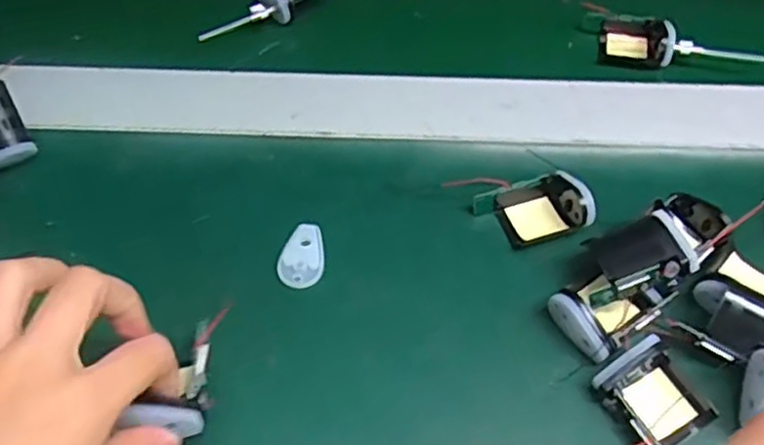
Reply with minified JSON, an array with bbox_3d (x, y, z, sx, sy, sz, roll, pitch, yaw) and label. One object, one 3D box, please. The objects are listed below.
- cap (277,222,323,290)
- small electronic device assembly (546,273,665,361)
[{"bbox_3d":[-0.039,0.017,0.356,0.021,0.004,0.035,10,56,6],"label":"cap"},{"bbox_3d":[0.103,0.043,0.331,0.035,0.025,0.034,-28,60,-19],"label":"small electronic device assembly"}]

